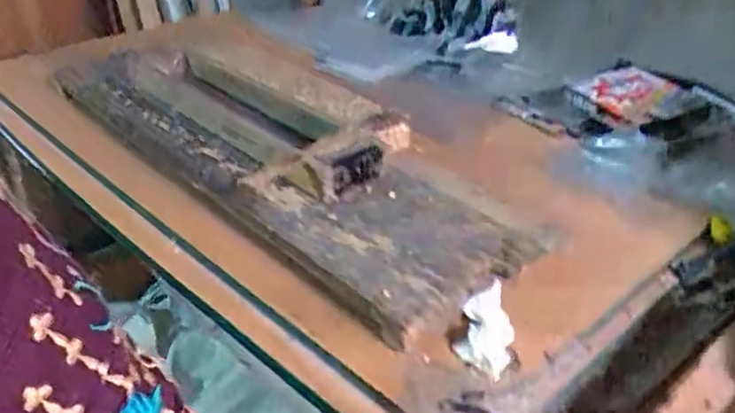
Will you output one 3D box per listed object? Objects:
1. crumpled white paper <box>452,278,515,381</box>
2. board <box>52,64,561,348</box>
[{"bbox_3d":[0.096,0.097,0.519,0.049,0.032,0.079,12,35,22],"label":"crumpled white paper"},{"bbox_3d":[-0.137,-0.083,0.758,0.209,0.070,0.697,-29,40,-35],"label":"board"}]

